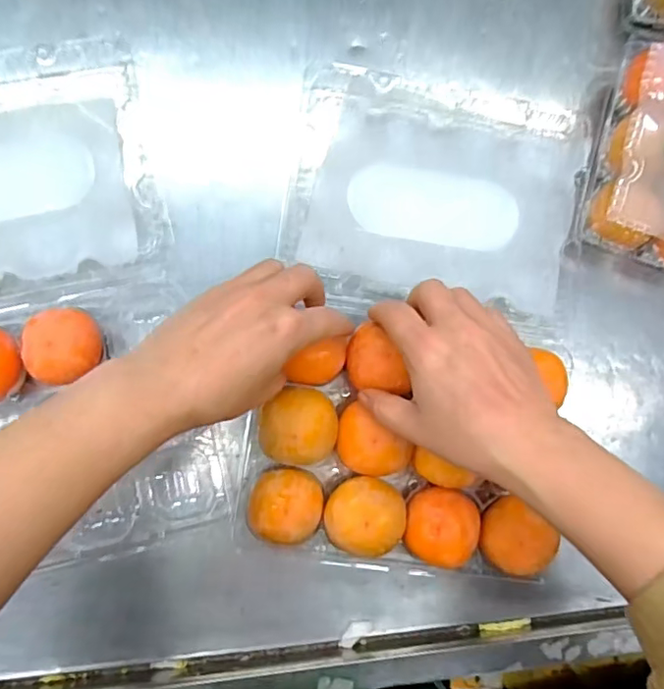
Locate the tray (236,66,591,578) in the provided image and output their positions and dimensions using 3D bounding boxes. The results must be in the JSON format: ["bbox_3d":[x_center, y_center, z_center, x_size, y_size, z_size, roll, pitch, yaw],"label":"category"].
[{"bbox_3d":[0.065,-0.021,0.398,0.215,0.055,0.354,9,85,-4],"label":"tray"}]

